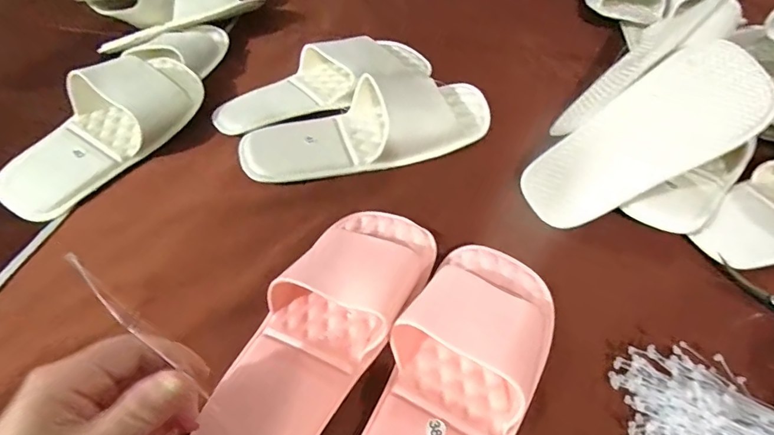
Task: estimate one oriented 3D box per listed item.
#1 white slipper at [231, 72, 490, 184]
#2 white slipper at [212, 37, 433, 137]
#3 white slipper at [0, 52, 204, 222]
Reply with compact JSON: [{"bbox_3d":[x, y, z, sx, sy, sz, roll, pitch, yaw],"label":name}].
[{"bbox_3d":[-0.017,-0.104,0.476,0.269,0.048,0.102,-17,50,-14],"label":"white slipper"},{"bbox_3d":[-0.070,-0.169,0.535,0.271,0.045,0.114,-21,51,-17],"label":"white slipper"},{"bbox_3d":[-0.296,-0.101,0.470,0.088,0.063,0.232,21,51,19],"label":"white slipper"}]

